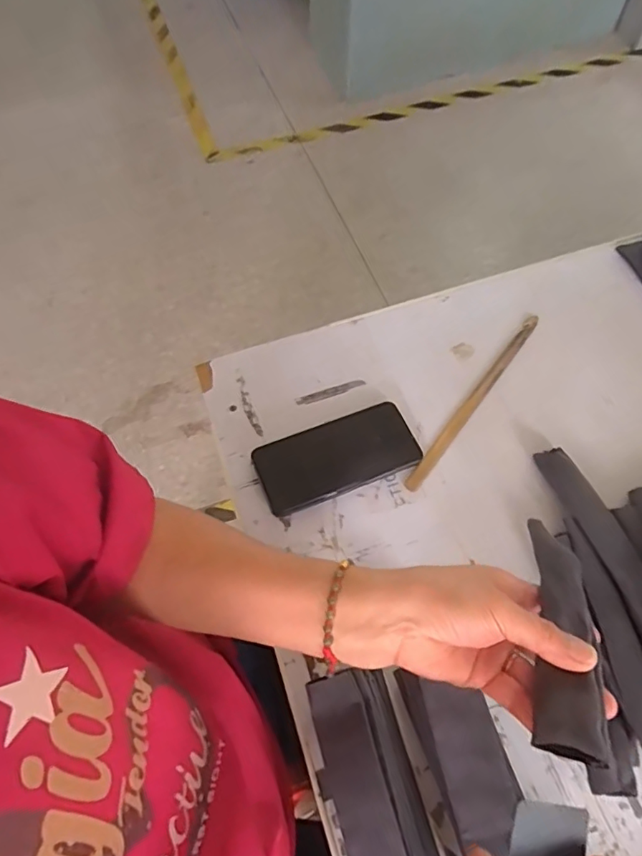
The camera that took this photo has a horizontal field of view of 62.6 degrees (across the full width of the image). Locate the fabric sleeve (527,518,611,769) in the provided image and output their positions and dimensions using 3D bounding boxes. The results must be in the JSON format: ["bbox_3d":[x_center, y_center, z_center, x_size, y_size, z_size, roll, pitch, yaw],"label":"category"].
[{"bbox_3d":[0.156,0.124,0.348,0.037,0.026,0.172,13,39,7],"label":"fabric sleeve"}]

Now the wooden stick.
[{"bbox_3d":[0.171,-0.034,0.581,0.016,0.006,0.263,34,69,17],"label":"wooden stick"}]

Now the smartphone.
[{"bbox_3d":[0.017,0.029,0.548,0.163,0.010,0.079,-21,65,-9],"label":"smartphone"}]

